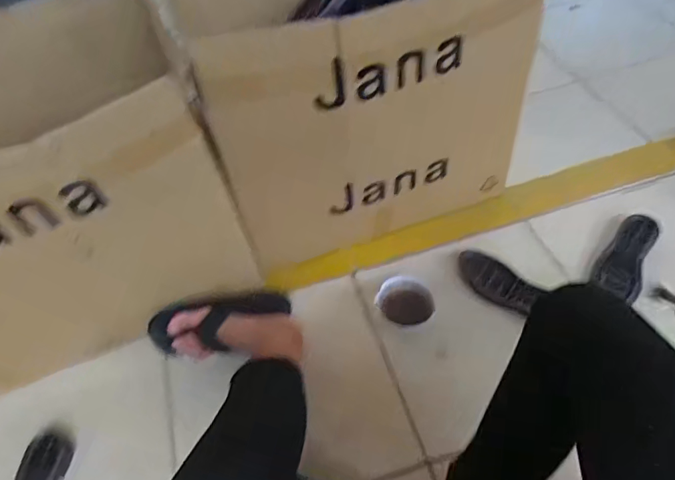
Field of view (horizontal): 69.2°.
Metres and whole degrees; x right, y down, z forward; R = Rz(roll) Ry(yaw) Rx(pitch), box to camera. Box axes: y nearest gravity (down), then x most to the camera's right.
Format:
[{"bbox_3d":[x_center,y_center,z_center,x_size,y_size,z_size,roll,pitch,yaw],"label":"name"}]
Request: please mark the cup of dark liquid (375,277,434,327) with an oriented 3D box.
[{"bbox_3d":[0.129,0.122,0.940,0.112,0.046,0.102,-4,48,2],"label":"cup of dark liquid"}]

